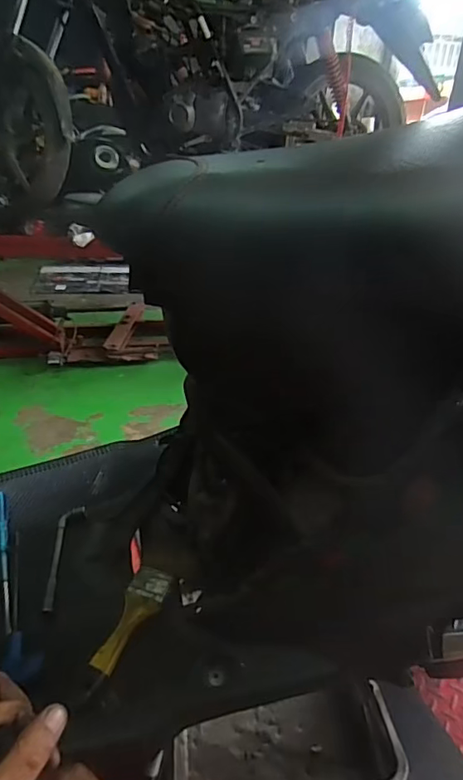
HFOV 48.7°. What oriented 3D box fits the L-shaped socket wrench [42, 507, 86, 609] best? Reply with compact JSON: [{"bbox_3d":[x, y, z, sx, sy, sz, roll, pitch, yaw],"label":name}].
[{"bbox_3d":[-0.198,0.193,0.601,0.029,0.021,0.140,1,28,-6],"label":"L-shaped socket wrench"}]

